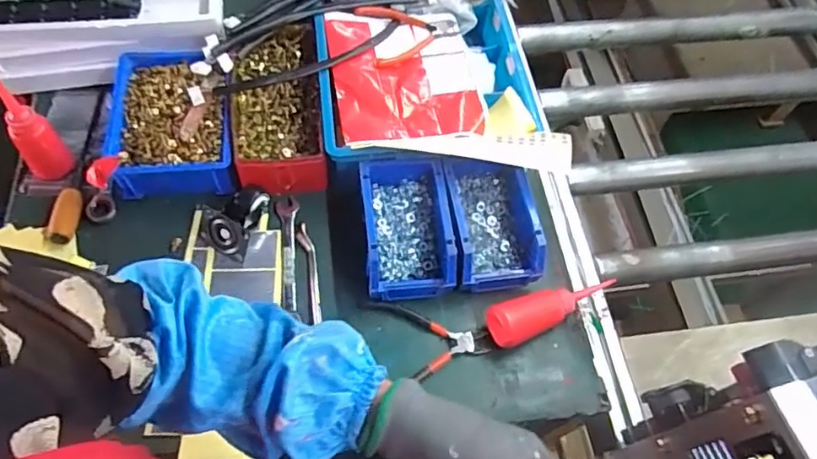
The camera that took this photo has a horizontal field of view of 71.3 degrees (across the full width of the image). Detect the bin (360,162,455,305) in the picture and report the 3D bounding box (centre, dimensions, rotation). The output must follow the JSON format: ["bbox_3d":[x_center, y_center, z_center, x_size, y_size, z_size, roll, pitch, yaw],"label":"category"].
[{"bbox_3d":[-0.002,0.000,0.684,0.099,0.065,0.157,-4,62,-6],"label":"bin"}]

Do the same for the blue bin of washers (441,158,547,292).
[{"bbox_3d":[0.104,-0.011,0.694,0.107,0.064,0.160,-5,62,-7],"label":"blue bin of washers"}]

